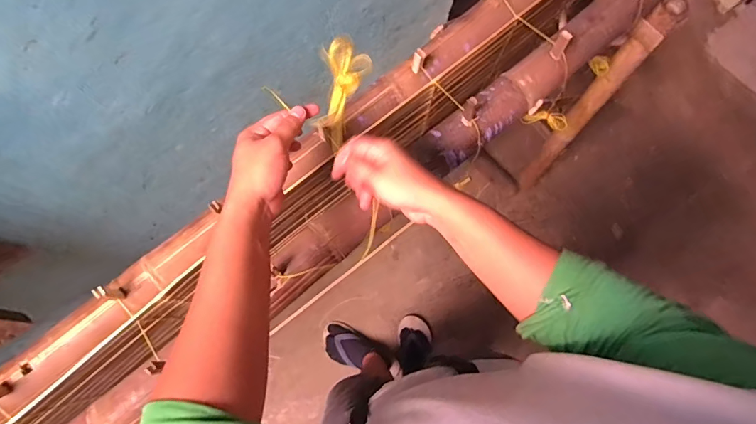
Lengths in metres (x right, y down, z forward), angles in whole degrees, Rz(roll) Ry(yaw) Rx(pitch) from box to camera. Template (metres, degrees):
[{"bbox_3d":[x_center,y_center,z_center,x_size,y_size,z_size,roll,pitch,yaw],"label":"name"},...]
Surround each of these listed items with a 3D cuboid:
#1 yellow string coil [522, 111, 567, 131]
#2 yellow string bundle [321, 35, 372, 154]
[{"bbox_3d":[0.319,-0.177,0.826,0.085,0.022,0.025,11,76,2],"label":"yellow string coil"},{"bbox_3d":[-0.043,-0.128,0.493,0.050,0.127,0.028,19,38,3],"label":"yellow string bundle"}]

